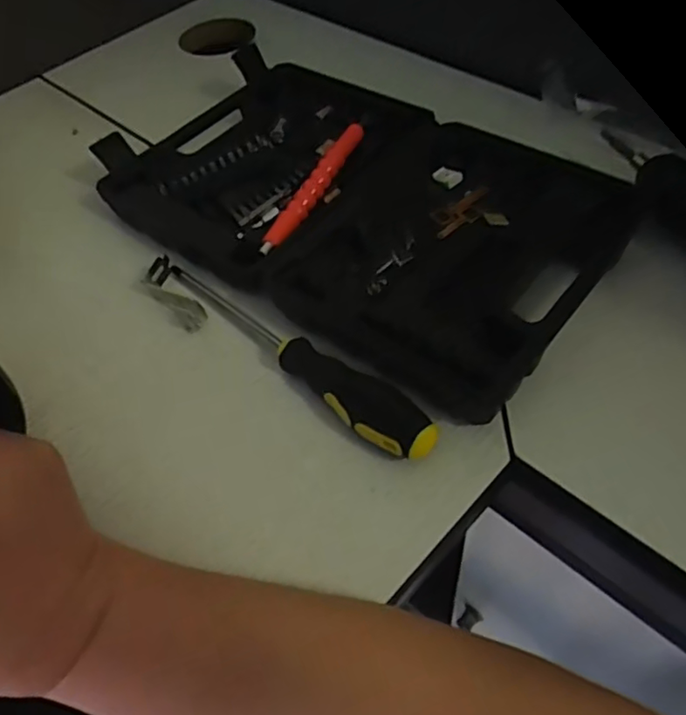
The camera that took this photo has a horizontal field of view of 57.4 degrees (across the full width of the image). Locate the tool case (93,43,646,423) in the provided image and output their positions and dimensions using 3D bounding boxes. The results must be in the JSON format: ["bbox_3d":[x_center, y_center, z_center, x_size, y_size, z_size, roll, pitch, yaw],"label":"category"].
[{"bbox_3d":[0.011,-0.119,0.447,0.354,0.034,0.233,32,62,27],"label":"tool case"}]

